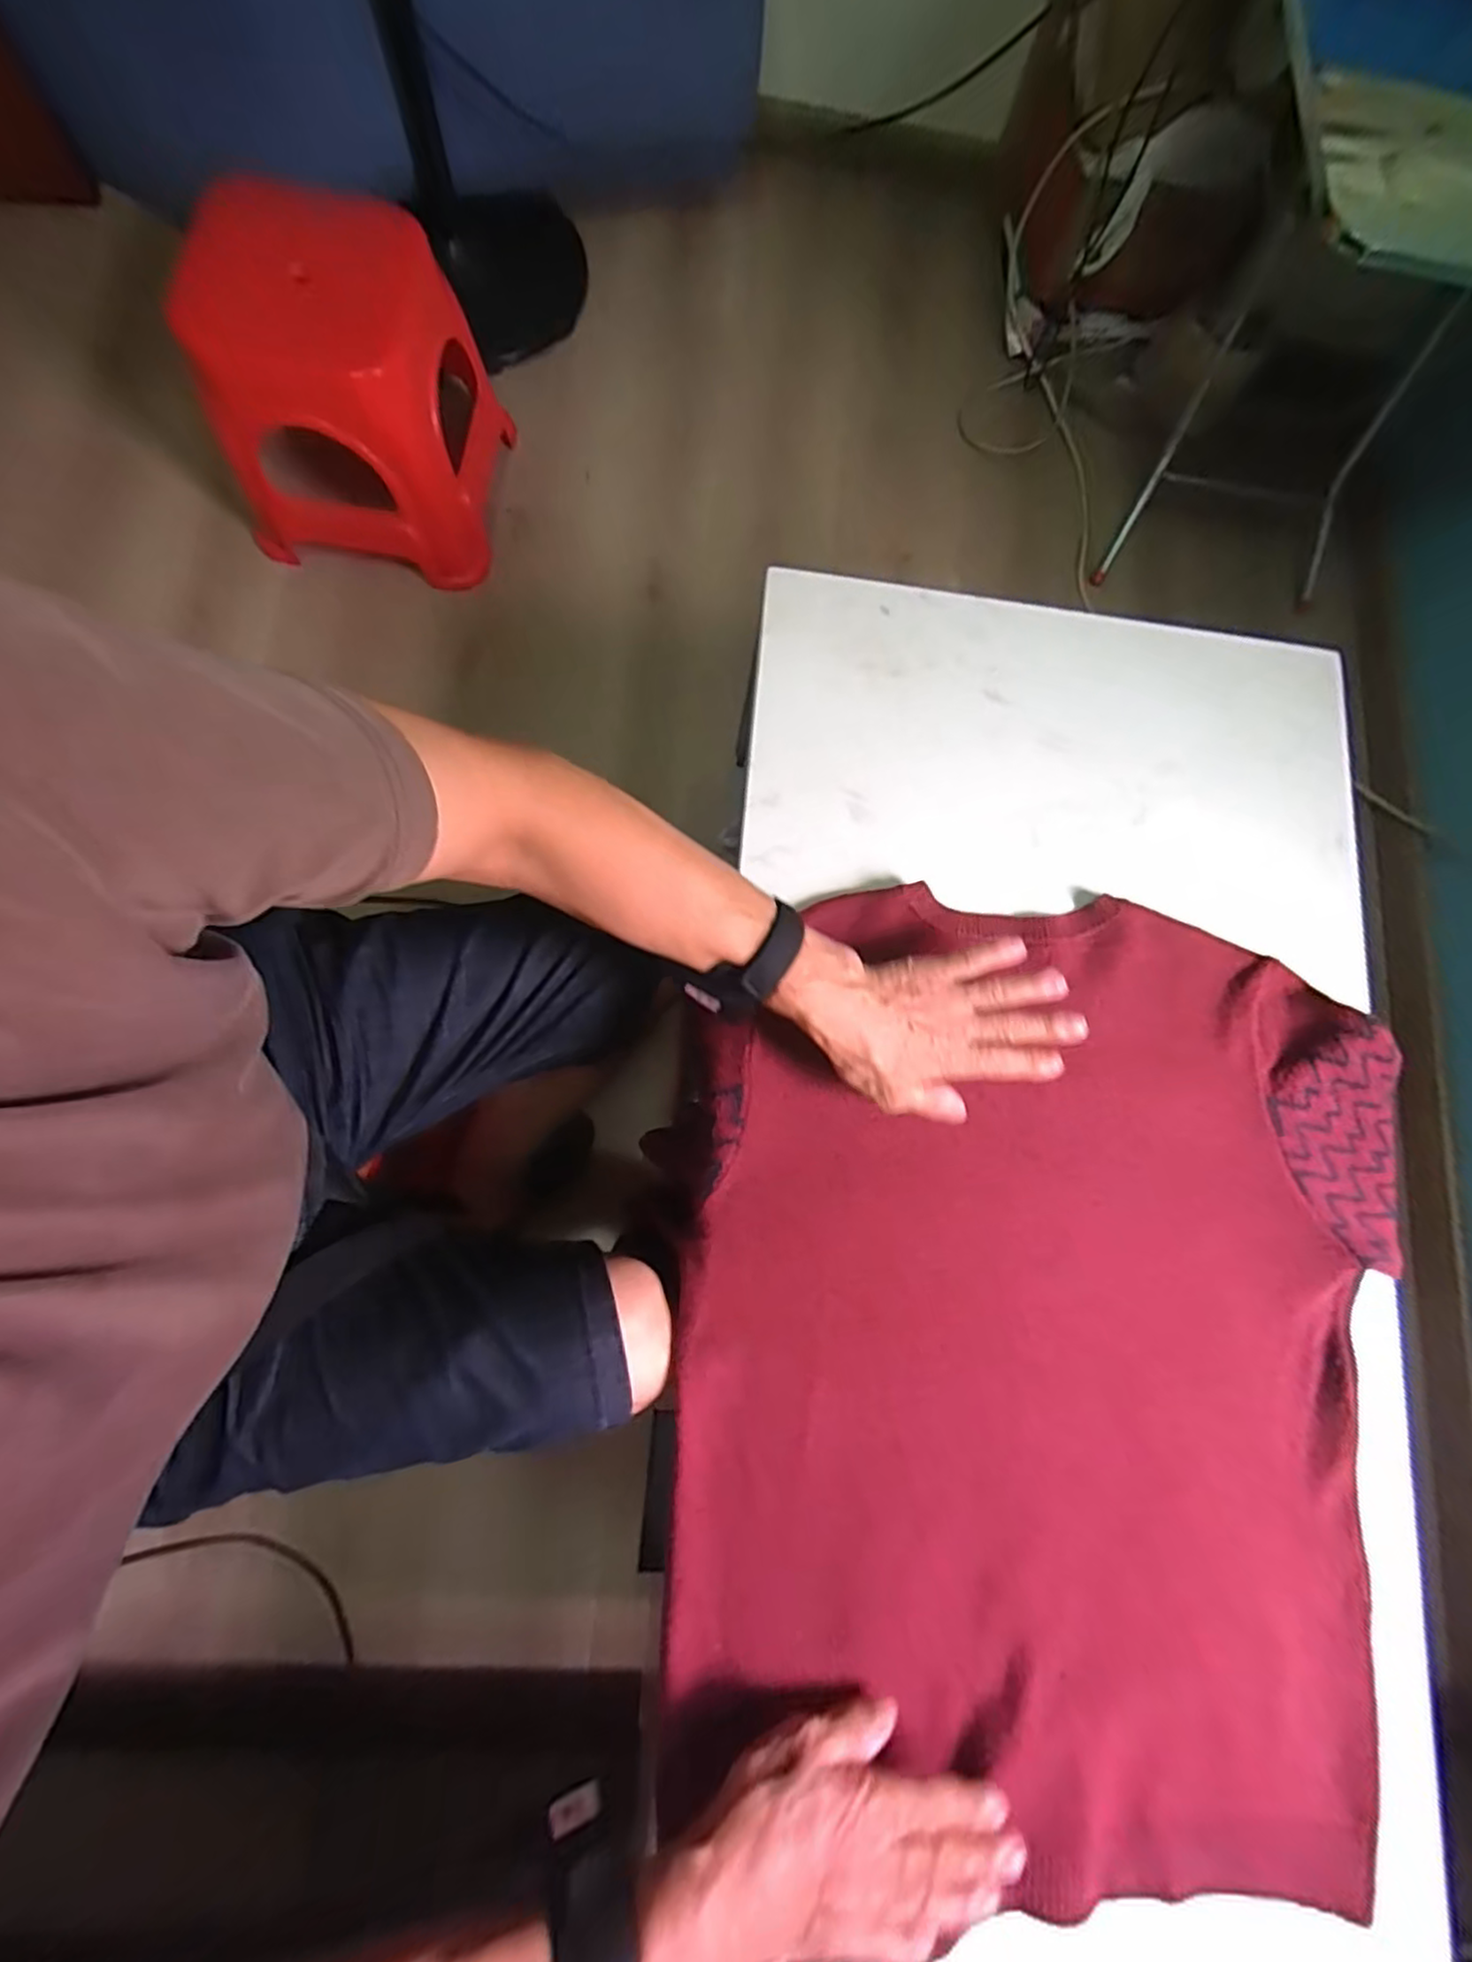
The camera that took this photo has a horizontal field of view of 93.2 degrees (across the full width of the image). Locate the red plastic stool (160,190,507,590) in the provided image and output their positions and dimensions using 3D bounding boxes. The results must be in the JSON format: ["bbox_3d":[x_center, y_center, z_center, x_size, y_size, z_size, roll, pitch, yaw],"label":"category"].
[{"bbox_3d":[-0.470,-0.716,0.870,0.282,0.309,0.282,1,79,-6],"label":"red plastic stool"}]

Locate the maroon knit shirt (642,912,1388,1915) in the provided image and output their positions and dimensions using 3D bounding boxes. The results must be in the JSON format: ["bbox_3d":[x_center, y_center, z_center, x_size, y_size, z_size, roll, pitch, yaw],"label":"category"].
[{"bbox_3d":[0.201,0.233,0.458,0.490,0.045,0.573,4,80,1],"label":"maroon knit shirt"}]

